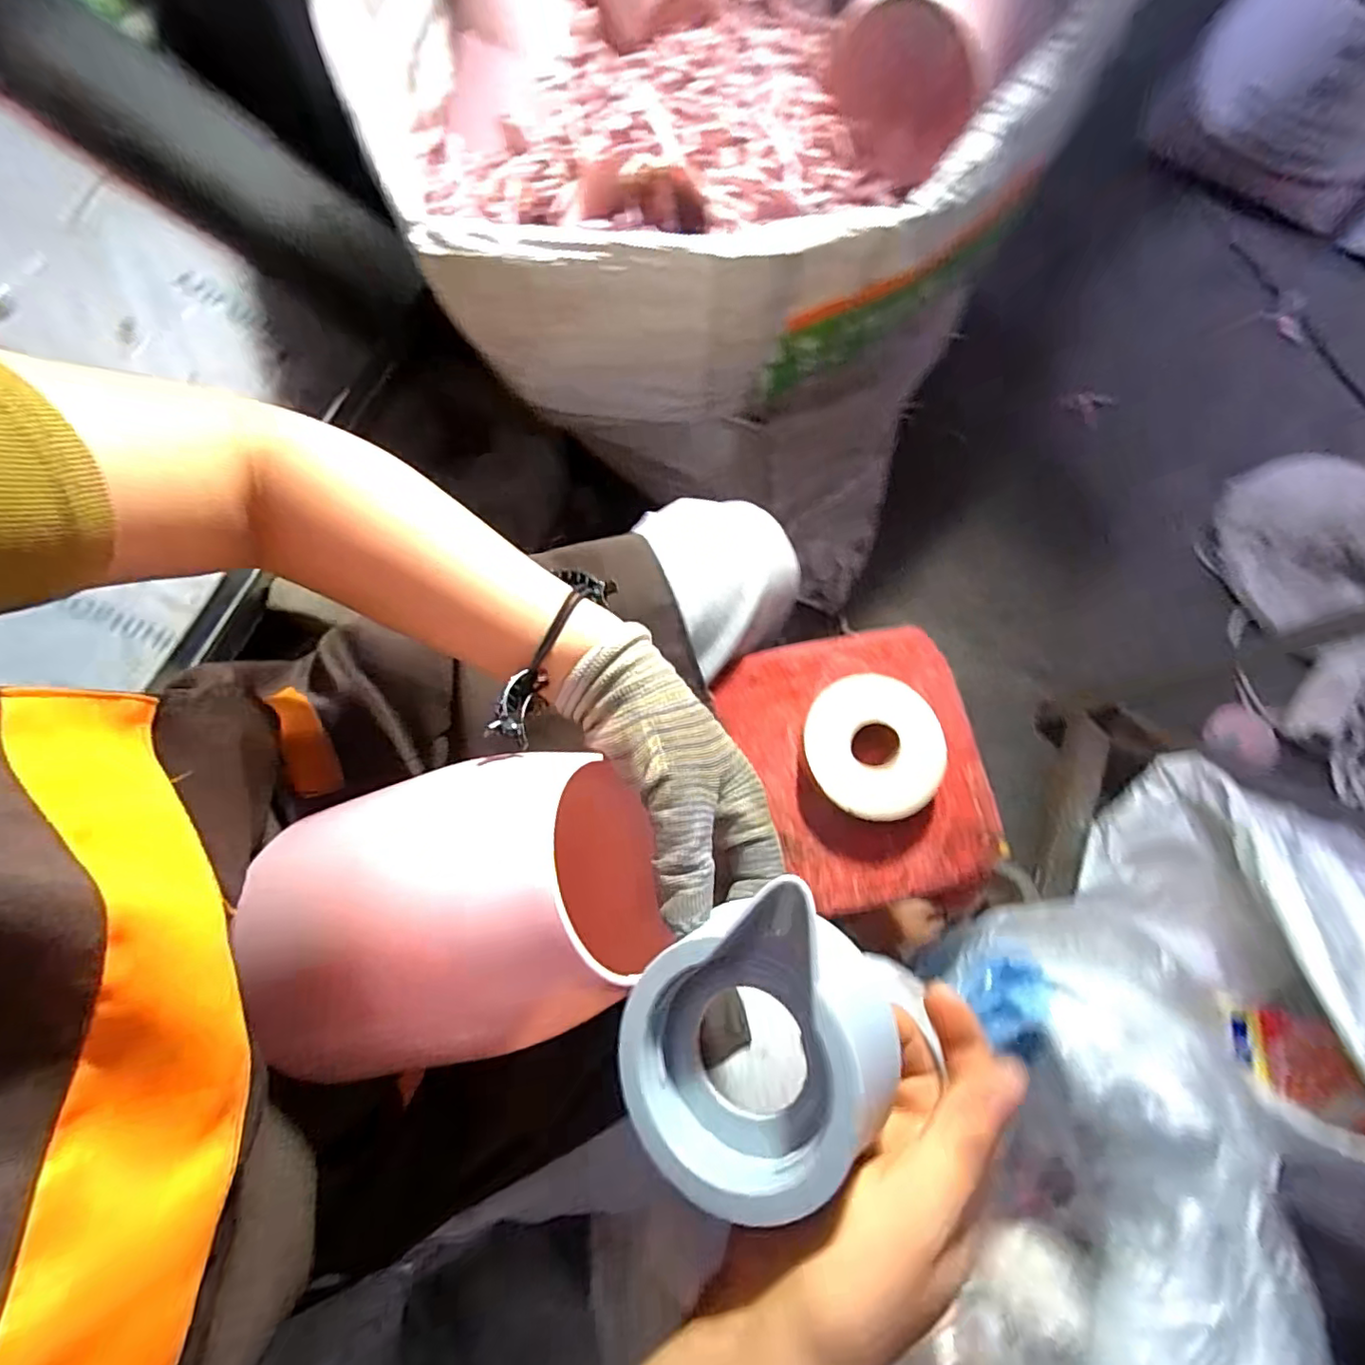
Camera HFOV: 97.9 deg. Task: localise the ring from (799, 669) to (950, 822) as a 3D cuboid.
[{"bbox_3d":[0.140,0.049,0.444,0.096,0.035,0.101,0,77,-2],"label":"ring"}]

